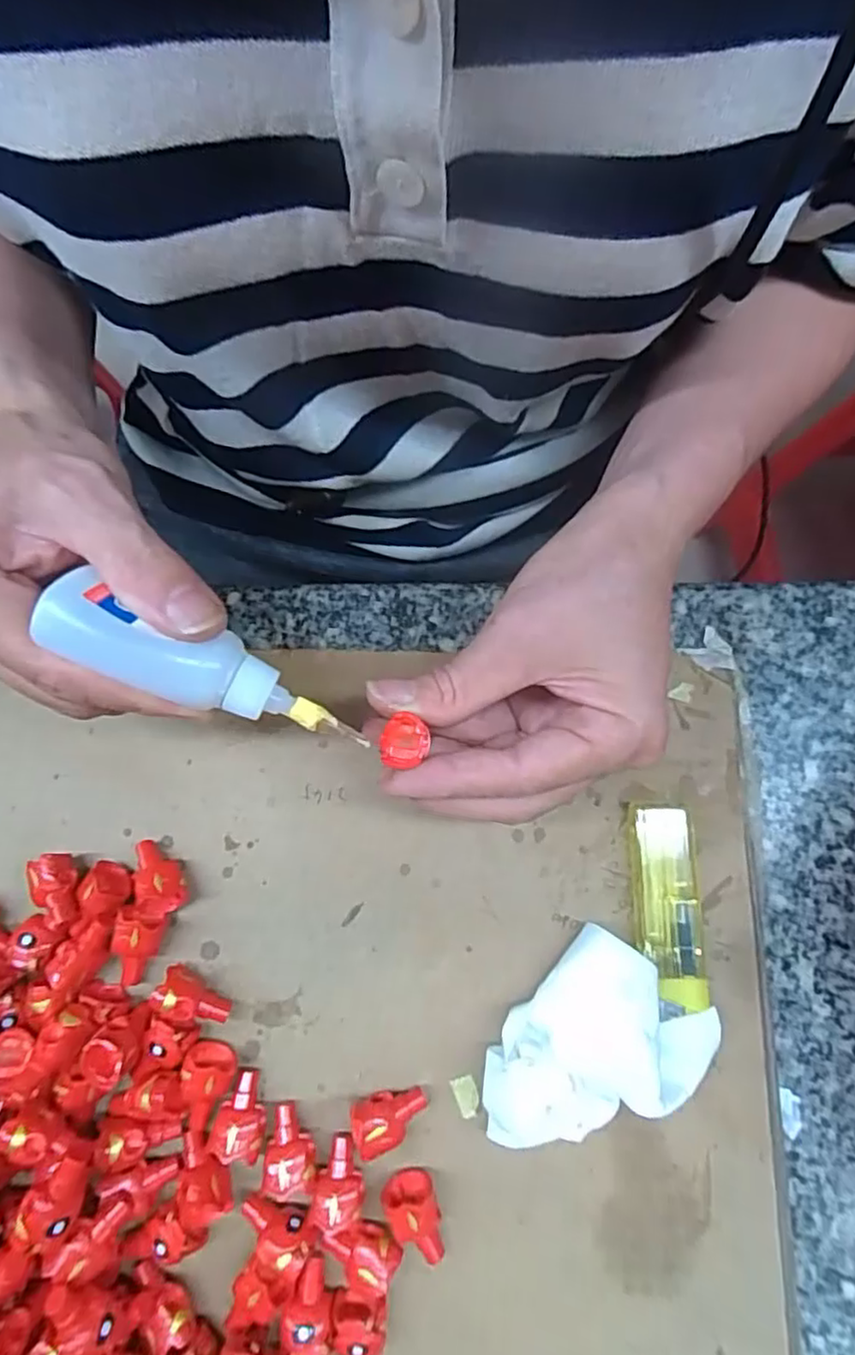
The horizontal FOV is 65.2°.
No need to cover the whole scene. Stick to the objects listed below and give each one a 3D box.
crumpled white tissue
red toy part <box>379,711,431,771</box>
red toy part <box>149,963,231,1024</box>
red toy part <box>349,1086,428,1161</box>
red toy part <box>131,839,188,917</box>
[{"bbox_3d":[0.054,0.127,0.222,0.073,0.024,0.054,-44,81,-10],"label":"crumpled white tissue"},{"bbox_3d":[-0.008,0.020,0.205,0.014,0.006,0.015,16,77,3],"label":"red toy part"},{"bbox_3d":[-0.080,0.110,0.230,0.024,0.016,0.014,19,78,4],"label":"red toy part"},{"bbox_3d":[-0.013,0.147,0.223,0.026,0.013,0.016,-17,78,-5],"label":"red toy part"},{"bbox_3d":[-0.097,0.071,0.240,0.018,0.015,0.026,-21,78,-5],"label":"red toy part"}]

